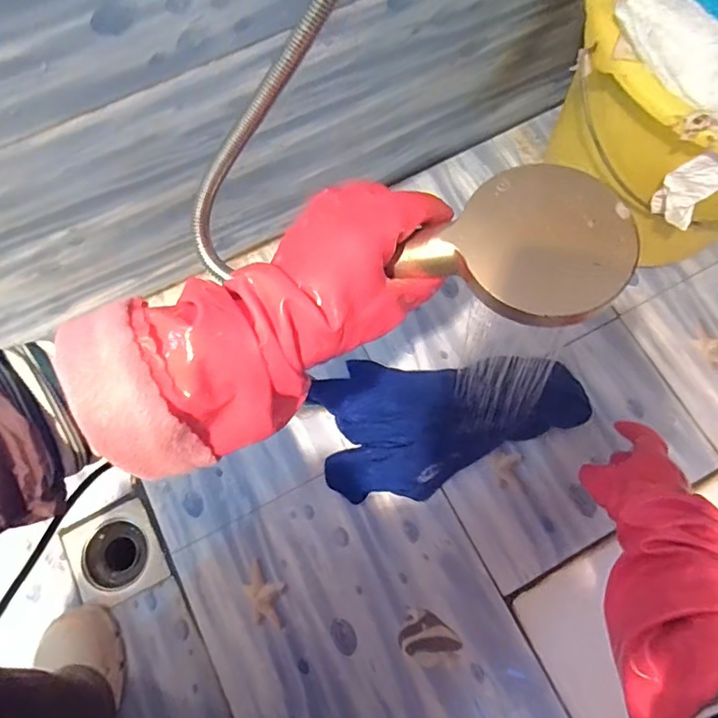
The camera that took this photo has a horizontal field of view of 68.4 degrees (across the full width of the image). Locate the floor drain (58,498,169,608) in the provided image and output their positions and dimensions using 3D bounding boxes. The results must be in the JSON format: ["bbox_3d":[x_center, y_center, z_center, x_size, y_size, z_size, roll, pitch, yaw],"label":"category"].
[{"bbox_3d":[-0.273,0.222,0.595,0.093,0.021,0.094,-27,74,-7],"label":"floor drain"}]

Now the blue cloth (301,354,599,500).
[{"bbox_3d":[0.104,0.074,0.602,0.296,0.036,0.152,-2,72,0],"label":"blue cloth"}]

